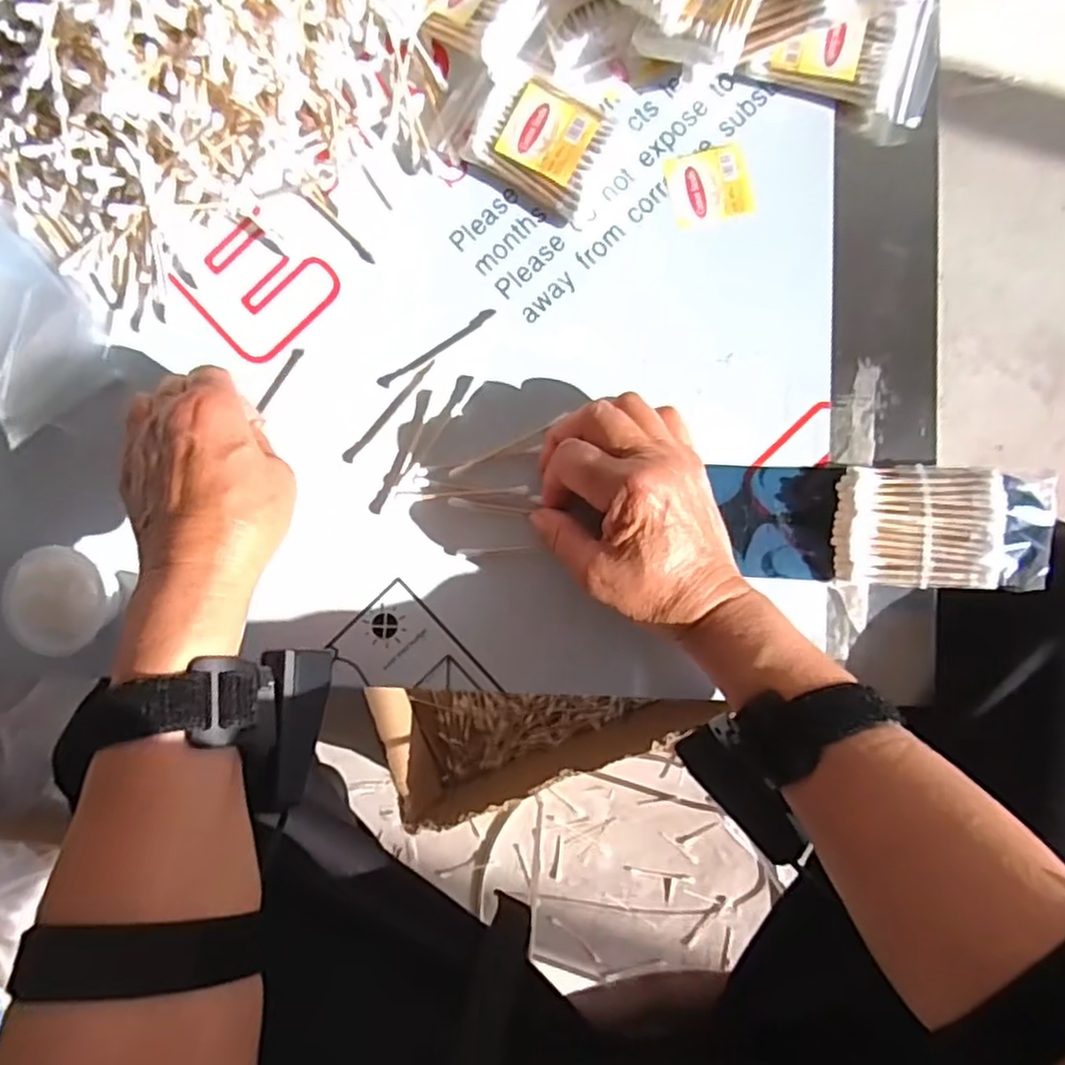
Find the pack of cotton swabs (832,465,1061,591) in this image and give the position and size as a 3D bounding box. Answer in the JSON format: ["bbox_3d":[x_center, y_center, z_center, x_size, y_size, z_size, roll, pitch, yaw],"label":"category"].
[{"bbox_3d":[0.216,-0.003,0.369,0.108,0.022,0.063,2,87,2],"label":"pack of cotton swabs"}]

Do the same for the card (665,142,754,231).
[{"bbox_3d":[0.098,-0.191,0.386,0.043,0.004,0.041,-12,87,1],"label":"card"}]

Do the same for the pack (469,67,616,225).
[{"bbox_3d":[0.006,-0.212,0.382,0.067,0.019,0.064,24,88,2],"label":"pack"}]

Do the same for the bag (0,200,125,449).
[{"bbox_3d":[-0.303,-0.124,0.392,0.089,0.009,0.146,-40,87,-1],"label":"bag"}]

